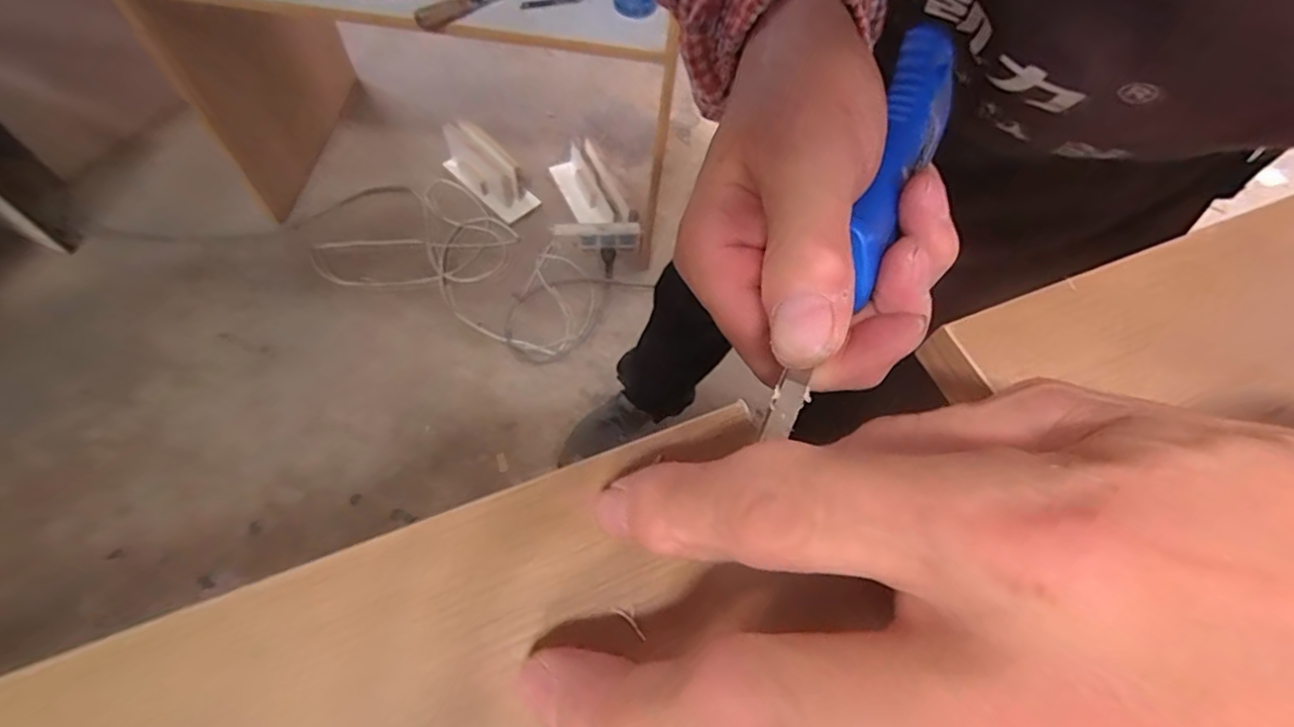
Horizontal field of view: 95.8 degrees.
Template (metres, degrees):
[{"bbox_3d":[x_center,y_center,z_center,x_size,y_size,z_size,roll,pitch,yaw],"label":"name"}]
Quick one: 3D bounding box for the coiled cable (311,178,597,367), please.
[{"bbox_3d":[-0.395,-0.232,1.275,0.640,0.054,0.337,21,72,2],"label":"coiled cable"}]

